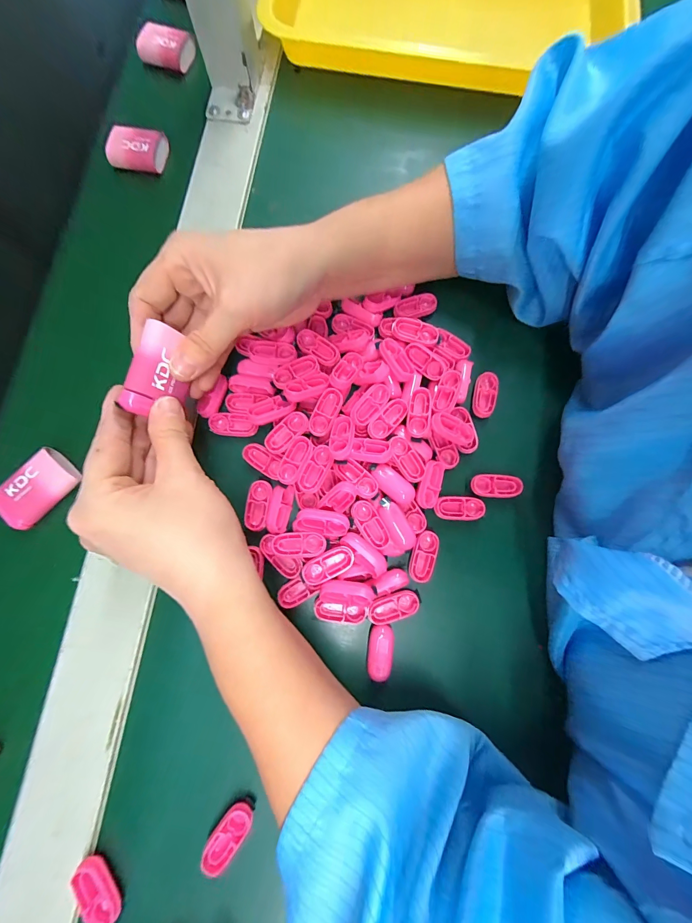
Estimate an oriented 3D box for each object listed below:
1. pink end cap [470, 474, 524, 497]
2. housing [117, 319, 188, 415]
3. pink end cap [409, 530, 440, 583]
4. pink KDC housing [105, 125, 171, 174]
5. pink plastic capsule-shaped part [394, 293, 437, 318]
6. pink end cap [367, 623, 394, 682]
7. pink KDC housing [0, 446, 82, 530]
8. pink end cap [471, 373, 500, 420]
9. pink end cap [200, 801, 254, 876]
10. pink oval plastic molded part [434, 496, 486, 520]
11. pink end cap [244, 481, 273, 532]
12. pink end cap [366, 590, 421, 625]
[{"bbox_3d":[0.107,0.017,0.242,0.035,0.004,0.015,0,79,-1],"label":"pink end cap"},{"bbox_3d":[-0.109,-0.051,0.200,0.029,0.016,0.048,22,82,-40],"label":"housing"},{"bbox_3d":[0.053,0.064,0.231,0.016,0.006,0.033,18,79,3],"label":"pink end cap"},{"bbox_3d":[-0.180,-0.269,0.293,0.049,0.014,0.031,9,79,1],"label":"pink KDC housing"},{"bbox_3d":[0.054,-0.123,0.267,0.034,0.005,0.017,-10,79,-3],"label":"pink plastic capsule-shaped part"},{"bbox_3d":[0.022,0.121,0.220,0.015,0.010,0.032,9,79,1],"label":"pink end cap"},{"bbox_3d":[-0.215,0.020,0.238,0.034,0.014,0.050,42,81,7],"label":"pink KDC housing"},{"bbox_3d":[0.104,-0.050,0.255,0.016,0.004,0.034,13,79,2],"label":"pink end cap"},{"bbox_3d":[-0.068,0.216,0.196,0.016,0.010,0.031,35,80,6],"label":"pink end cap"},{"bbox_3d":[0.079,0.032,0.238,0.034,0.004,0.016,1,79,0],"label":"pink oval plastic molded part"},{"bbox_3d":[-0.060,0.029,0.232,0.015,0.004,0.033,10,79,1],"label":"pink end cap"},{"bbox_3d":[0.031,0.096,0.225,0.034,0.008,0.015,-15,79,-4],"label":"pink end cap"}]

